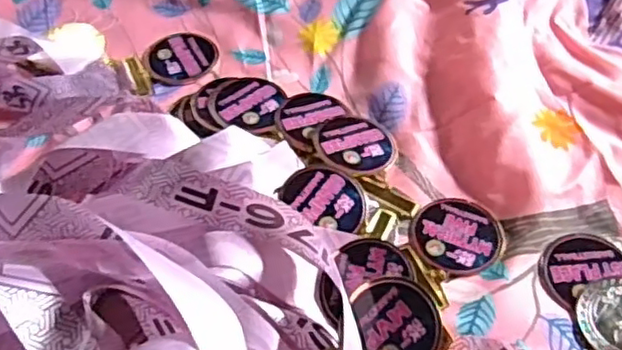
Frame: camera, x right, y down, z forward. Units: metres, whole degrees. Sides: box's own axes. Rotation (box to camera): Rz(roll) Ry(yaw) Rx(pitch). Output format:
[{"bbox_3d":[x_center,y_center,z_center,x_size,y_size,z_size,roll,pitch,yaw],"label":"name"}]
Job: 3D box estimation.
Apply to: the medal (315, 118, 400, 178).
[{"bbox_3d":[0.027,-0.019,0.404,0.050,0.004,0.046,7,49,-8],"label":"medal"}]

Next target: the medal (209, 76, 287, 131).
[{"bbox_3d":[-0.043,-0.048,0.429,0.048,0.004,0.048,-1,49,1],"label":"medal"}]

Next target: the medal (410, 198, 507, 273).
[{"bbox_3d":[0.083,0.034,0.366,0.050,0.004,0.046,0,56,0],"label":"medal"}]

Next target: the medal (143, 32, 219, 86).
[{"bbox_3d":[-0.093,-0.084,0.463,0.051,0.004,0.051,0,56,0],"label":"medal"}]

